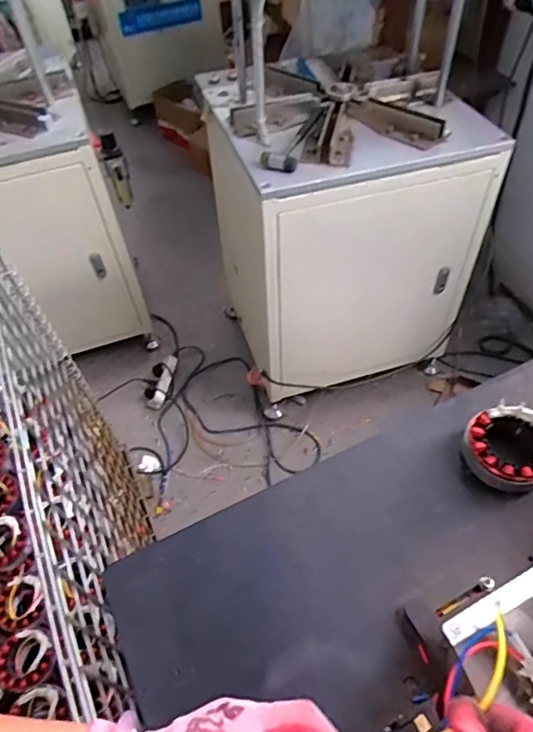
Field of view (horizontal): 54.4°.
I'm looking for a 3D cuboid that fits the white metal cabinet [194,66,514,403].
[{"bbox_3d":[0.189,-0.351,1.394,0.554,0.707,0.477,-14,52,-7],"label":"white metal cabinet"}]

